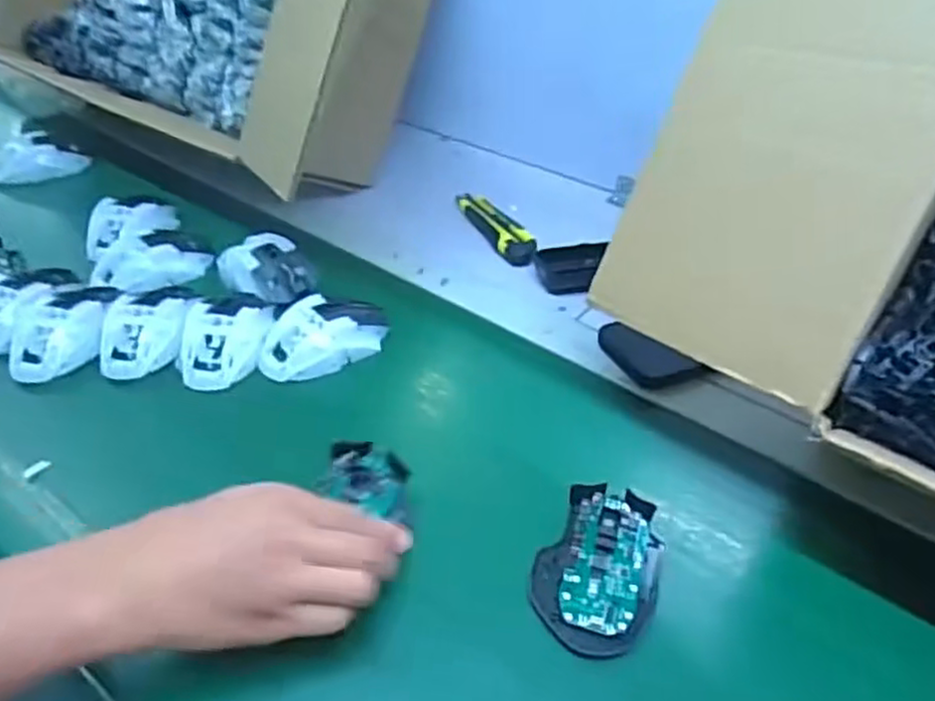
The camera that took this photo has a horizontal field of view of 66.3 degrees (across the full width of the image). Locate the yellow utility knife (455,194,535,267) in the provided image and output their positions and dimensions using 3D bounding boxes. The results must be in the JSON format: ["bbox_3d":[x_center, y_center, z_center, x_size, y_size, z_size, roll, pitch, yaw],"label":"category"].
[{"bbox_3d":[0.030,-0.137,0.774,0.043,0.013,0.155,-16,43,-19],"label":"yellow utility knife"}]

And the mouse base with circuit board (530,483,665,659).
[{"bbox_3d":[0.084,0.134,0.451,0.073,0.021,0.114,17,43,19],"label":"mouse base with circuit board"}]

